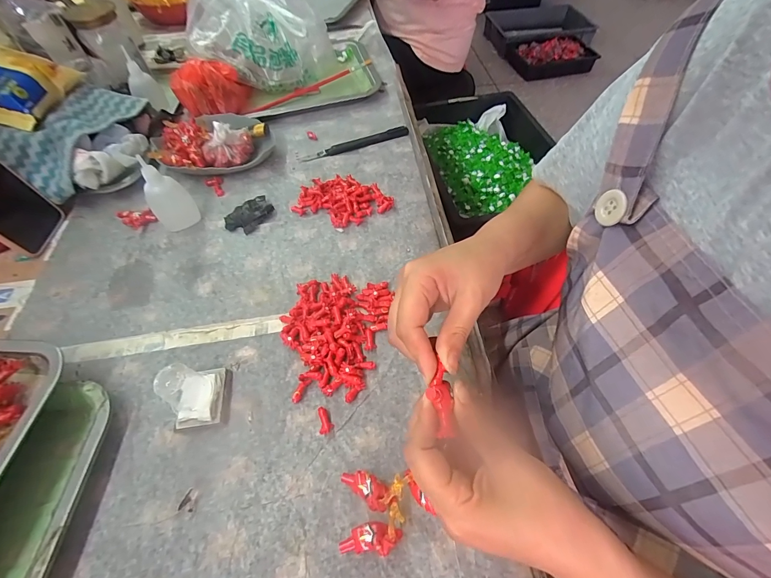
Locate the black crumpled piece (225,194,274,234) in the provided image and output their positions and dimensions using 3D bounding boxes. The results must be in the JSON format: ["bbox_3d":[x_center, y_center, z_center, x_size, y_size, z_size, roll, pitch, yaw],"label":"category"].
[{"bbox_3d":[-0.173,-0.094,0.447,0.045,0.012,0.058,34,65,24],"label":"black crumpled piece"}]

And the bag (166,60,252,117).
[{"bbox_3d":[-0.258,-0.303,0.540,0.106,0.074,0.058,-31,60,-16],"label":"bag"}]

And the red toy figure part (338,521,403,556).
[{"bbox_3d":[-0.010,0.175,0.250,0.042,0.014,0.018,-1,56,4],"label":"red toy figure part"}]

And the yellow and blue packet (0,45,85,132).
[{"bbox_3d":[-0.480,-0.262,0.452,0.105,0.043,0.124,10,70,-15],"label":"yellow and blue packet"}]

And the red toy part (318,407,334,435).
[{"bbox_3d":[-0.051,0.111,0.301,0.012,0.007,0.022,-13,56,-5],"label":"red toy part"}]

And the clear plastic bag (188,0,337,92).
[{"bbox_3d":[-0.197,-0.406,0.582,0.212,0.130,0.114,-11,56,-3],"label":"clear plastic bag"}]

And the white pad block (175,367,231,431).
[{"bbox_3d":[-0.159,0.095,0.313,0.035,0.016,0.051,-5,56,1],"label":"white pad block"}]

